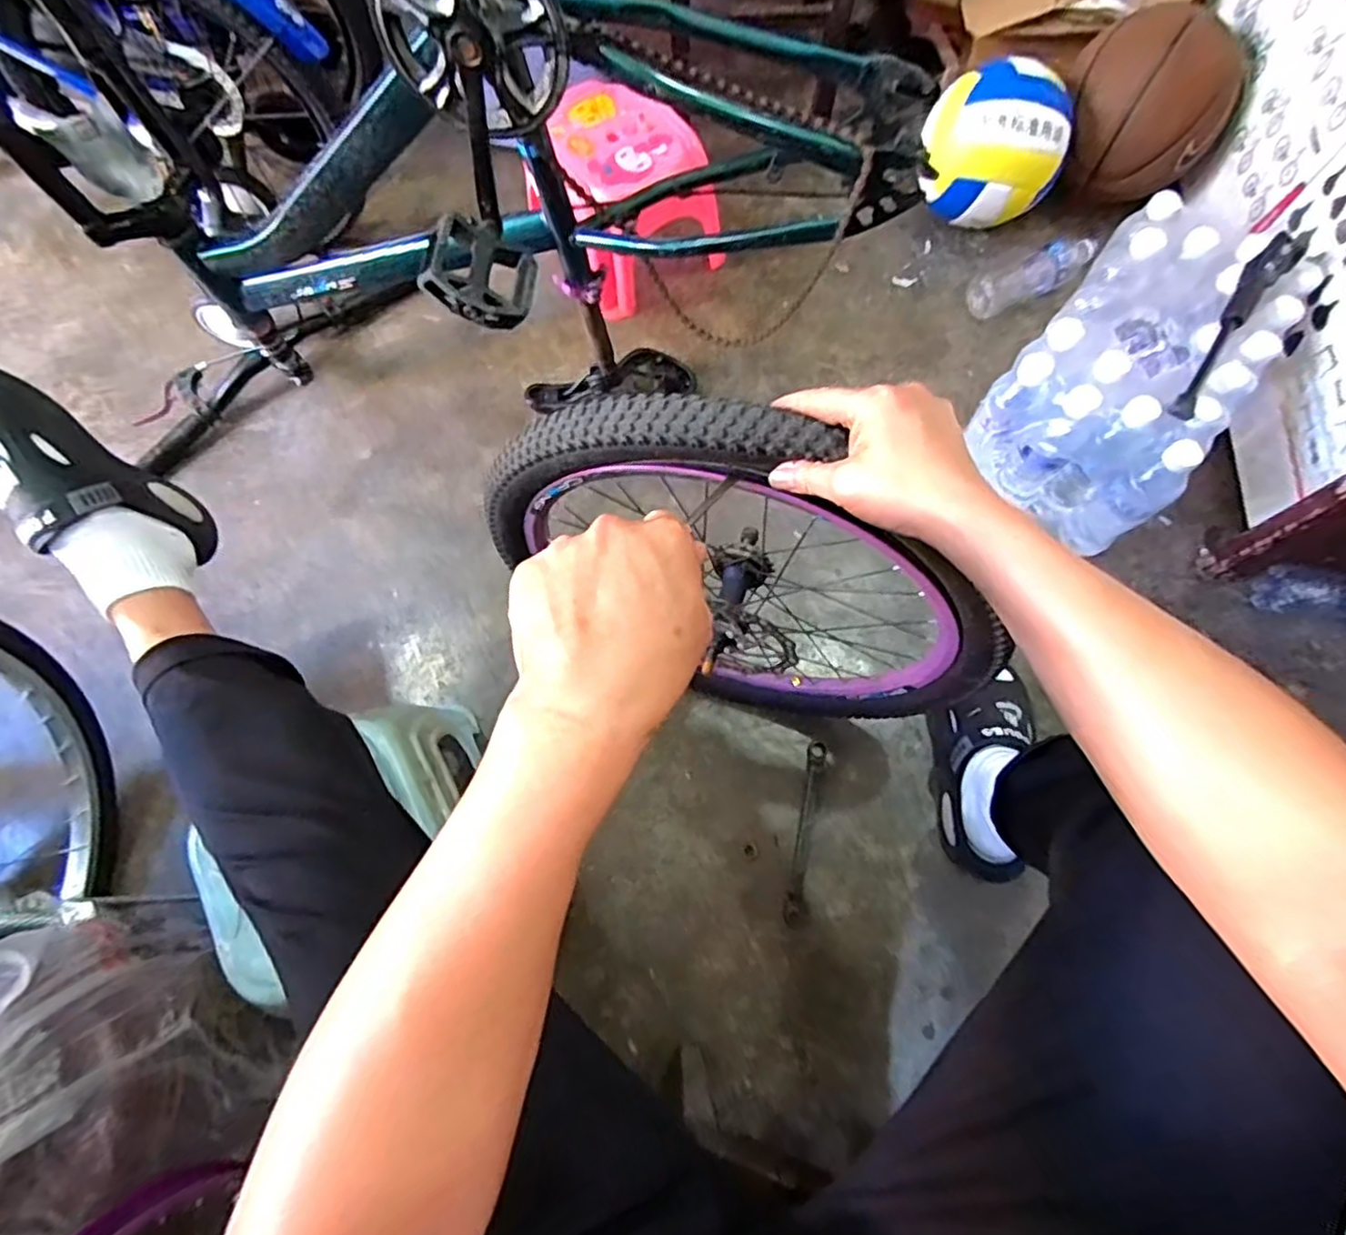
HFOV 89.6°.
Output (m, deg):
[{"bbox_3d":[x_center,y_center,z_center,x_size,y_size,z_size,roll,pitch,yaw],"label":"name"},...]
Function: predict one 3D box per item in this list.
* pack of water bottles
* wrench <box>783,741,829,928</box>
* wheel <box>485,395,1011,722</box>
[{"bbox_3d":[0.574,-0.306,0.866,0.225,0.199,0.347,38,78,12],"label":"pack of water bottles"},{"bbox_3d":[0.161,0.256,0.814,0.026,0.012,0.215,11,73,6],"label":"wrench"},{"bbox_3d":[0.056,-0.024,0.636,0.450,0.458,0.100,11,73,5],"label":"wheel"}]

